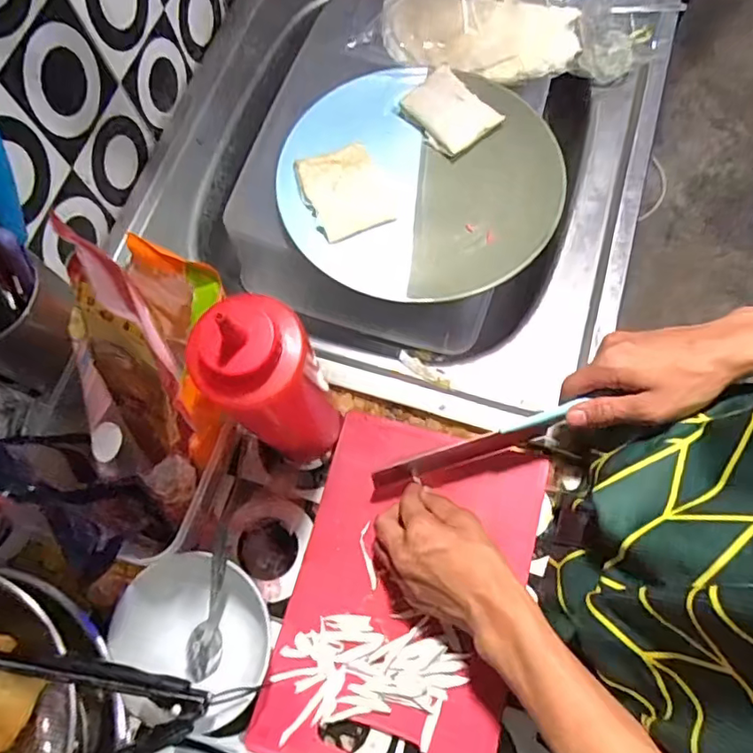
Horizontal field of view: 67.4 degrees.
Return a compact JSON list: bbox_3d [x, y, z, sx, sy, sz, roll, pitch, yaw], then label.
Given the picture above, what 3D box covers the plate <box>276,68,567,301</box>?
[{"bbox_3d":[0.042,-0.185,0.530,0.262,0.022,0.241,-1,71,2],"label":"plate"}]

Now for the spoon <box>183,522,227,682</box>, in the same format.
[{"bbox_3d":[-0.130,0.174,0.436,0.029,0.020,0.120,10,98,6],"label":"spoon"}]

